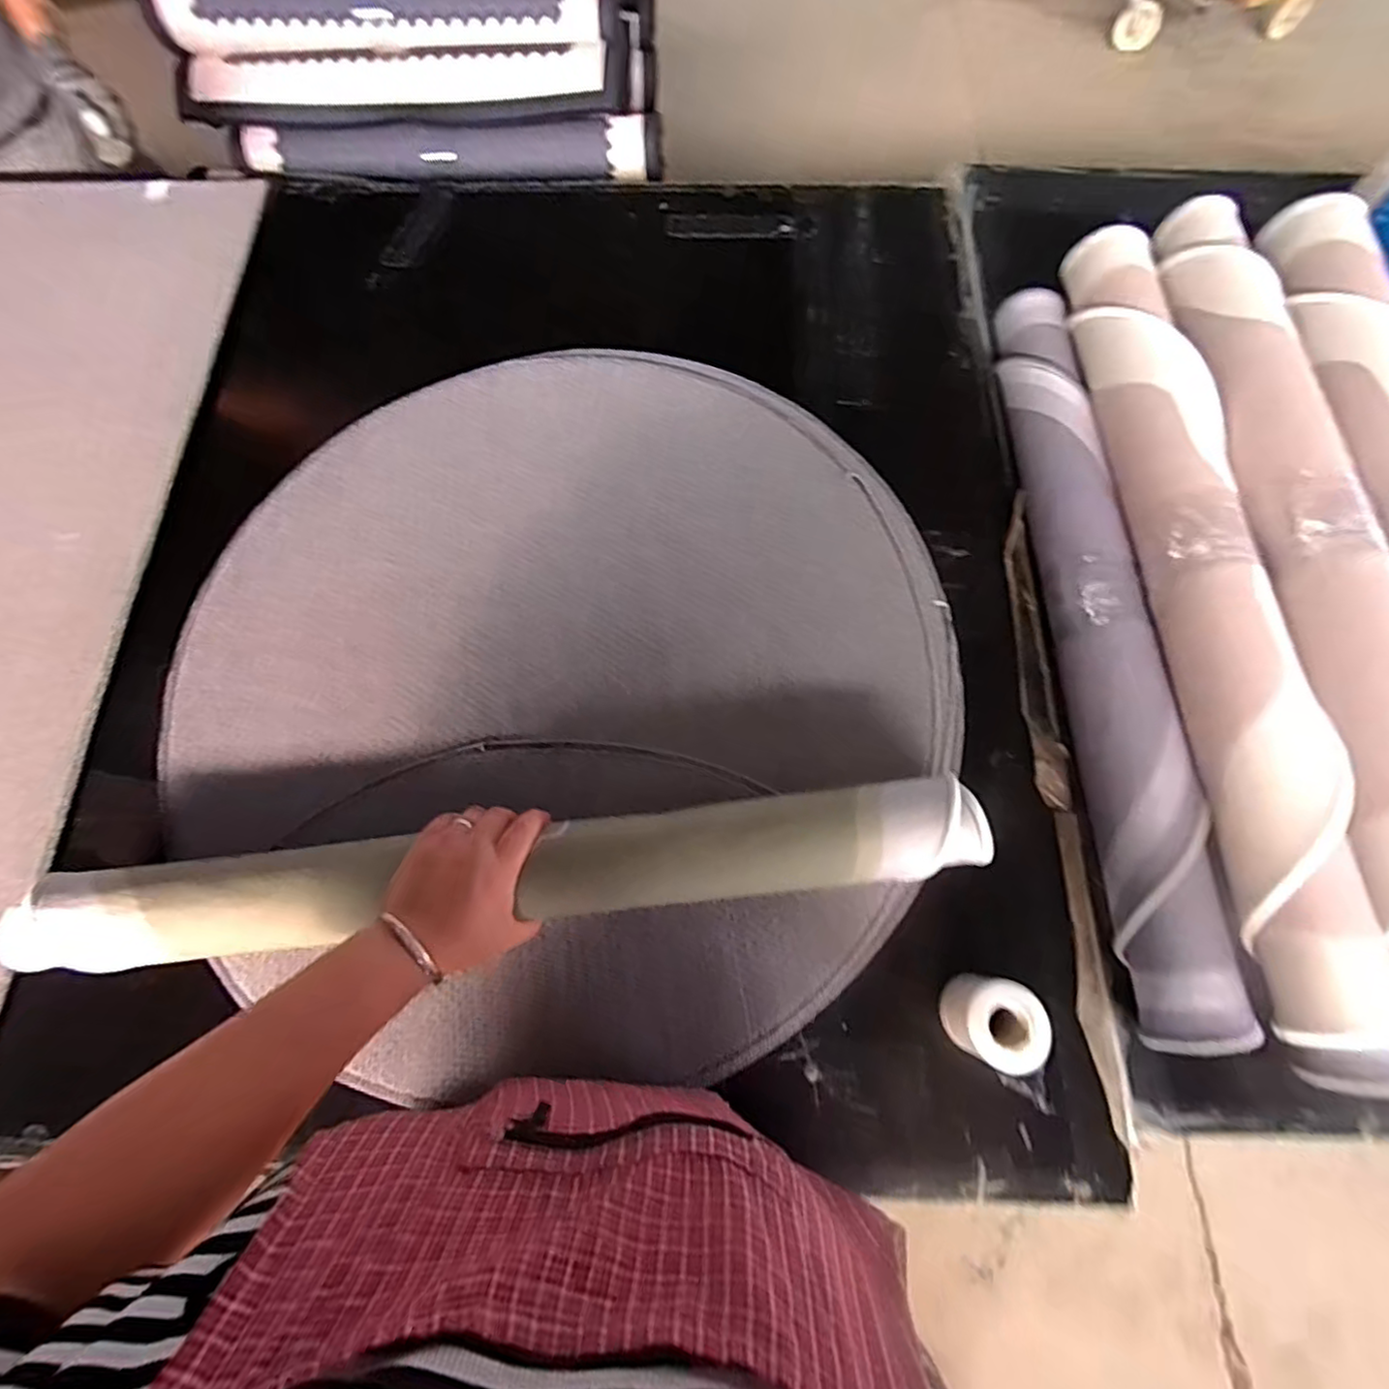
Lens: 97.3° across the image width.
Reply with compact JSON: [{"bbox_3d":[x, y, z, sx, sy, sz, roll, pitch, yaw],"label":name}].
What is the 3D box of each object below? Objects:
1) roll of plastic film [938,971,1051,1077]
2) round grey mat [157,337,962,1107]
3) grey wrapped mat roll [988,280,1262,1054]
[{"bbox_3d":[0.241,0.265,0.500,0.066,0.064,0.062,-1,70,2],"label":"roll of plastic film"},{"bbox_3d":[-0.130,-0.053,0.620,0.744,0.035,0.768,-2,71,0],"label":"round grey mat"},{"bbox_3d":[0.399,-0.097,0.620,0.075,0.069,0.799,-2,70,1],"label":"grey wrapped mat roll"}]

